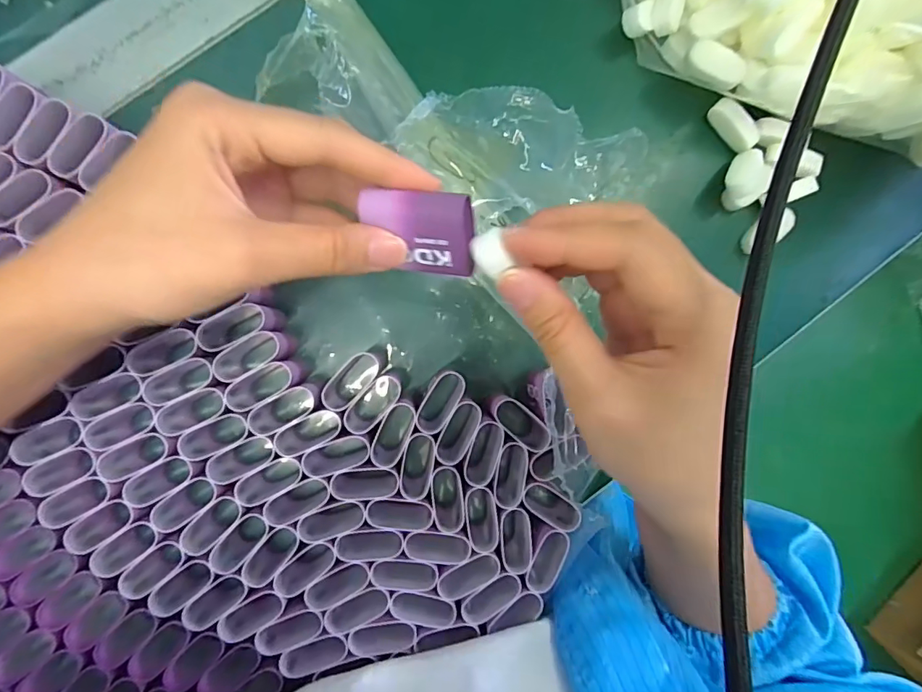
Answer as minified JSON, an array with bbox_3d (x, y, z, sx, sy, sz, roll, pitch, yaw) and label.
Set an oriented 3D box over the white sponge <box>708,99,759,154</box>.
[{"bbox_3d":[0.167,-0.135,0.303,0.015,0.014,0.034,-38,92,-4],"label":"white sponge"}]

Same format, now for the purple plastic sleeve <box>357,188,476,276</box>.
[{"bbox_3d":[-0.015,-0.045,0.192,0.043,0.014,0.032,8,126,12],"label":"purple plastic sleeve"}]

